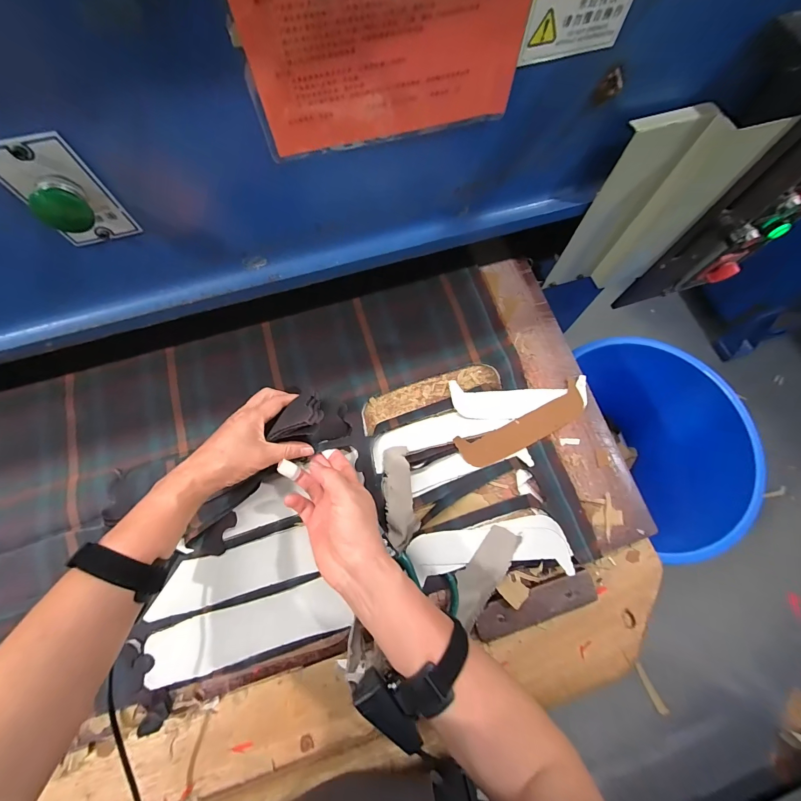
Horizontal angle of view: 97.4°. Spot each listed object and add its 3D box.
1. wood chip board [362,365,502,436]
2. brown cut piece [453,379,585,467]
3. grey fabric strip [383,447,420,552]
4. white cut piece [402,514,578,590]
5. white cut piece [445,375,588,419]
[{"bbox_3d":[0.040,-0.009,0.495,0.199,0.009,0.047,-20,73,-6],"label":"wood chip board"},{"bbox_3d":[0.171,0.035,0.482,0.193,0.010,0.051,-26,75,-9],"label":"brown cut piece"},{"bbox_3d":[-0.001,0.120,0.440,0.036,0.011,0.120,-5,73,-3],"label":"grey fabric strip"},{"bbox_3d":[0.107,0.181,0.426,0.193,0.017,0.060,-5,73,-3],"label":"white cut piece"},{"bbox_3d":[0.167,-0.002,0.490,0.193,0.006,0.055,-2,69,-4],"label":"white cut piece"}]

